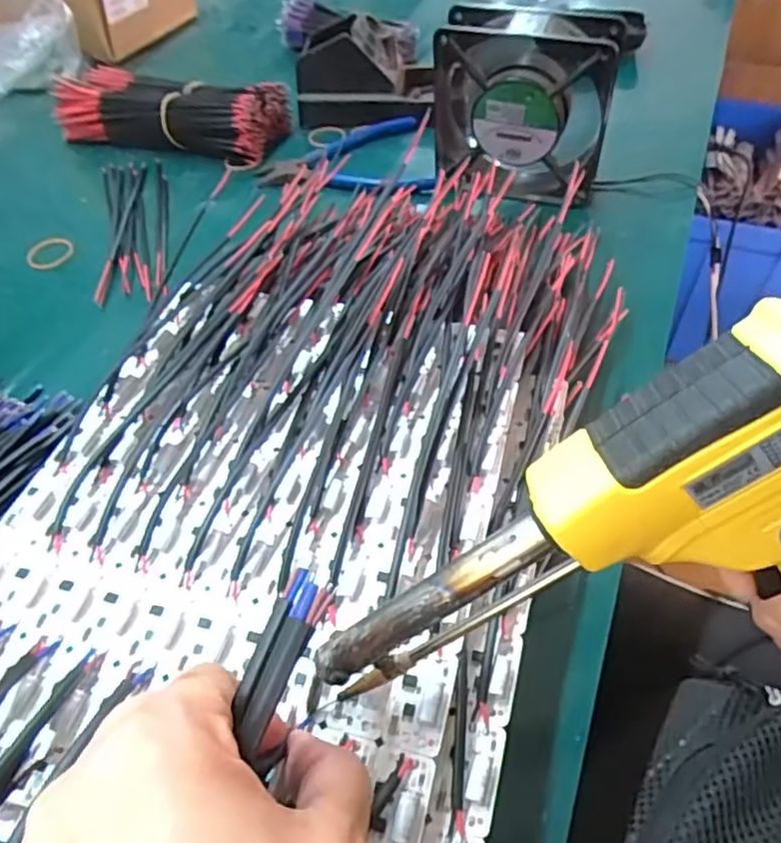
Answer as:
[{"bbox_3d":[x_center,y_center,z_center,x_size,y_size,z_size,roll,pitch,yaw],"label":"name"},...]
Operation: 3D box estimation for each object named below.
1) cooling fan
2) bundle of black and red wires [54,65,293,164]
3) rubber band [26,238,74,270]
[{"bbox_3d":[0.094,-0.220,0.463,0.125,0.119,0.036,13,52,14],"label":"cooling fan"},{"bbox_3d":[-0.198,-0.278,0.588,0.203,0.047,0.079,15,52,16],"label":"bundle of black and red wires"},{"bbox_3d":[-0.257,-0.127,0.496,0.034,0.004,0.033,-2,50,2],"label":"rubber band"}]

